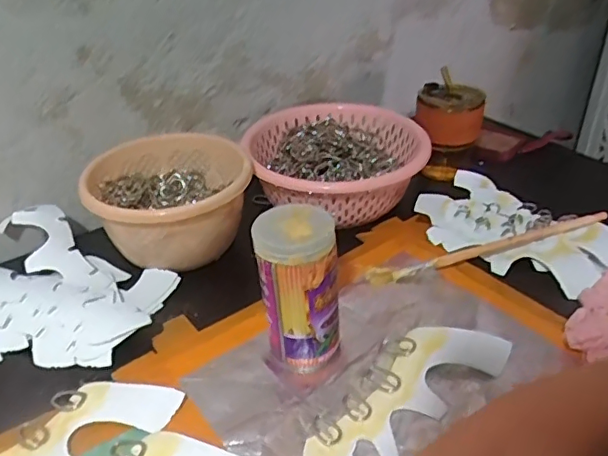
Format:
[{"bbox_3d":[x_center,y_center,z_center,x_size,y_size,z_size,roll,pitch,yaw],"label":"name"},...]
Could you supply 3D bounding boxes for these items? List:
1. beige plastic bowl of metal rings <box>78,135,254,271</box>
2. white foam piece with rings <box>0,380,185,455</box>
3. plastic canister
[{"bbox_3d":[-0.144,-0.030,0.625,0.172,0.087,0.155,-4,35,-2],"label":"beige plastic bowl of metal rings"},{"bbox_3d":[-0.206,0.172,0.431,0.219,0.006,0.076,-23,39,-26],"label":"white foam piece with rings"},{"bbox_3d":[-0.004,0.054,0.486,0.068,0.135,0.063,-3,35,0],"label":"plastic canister"}]

